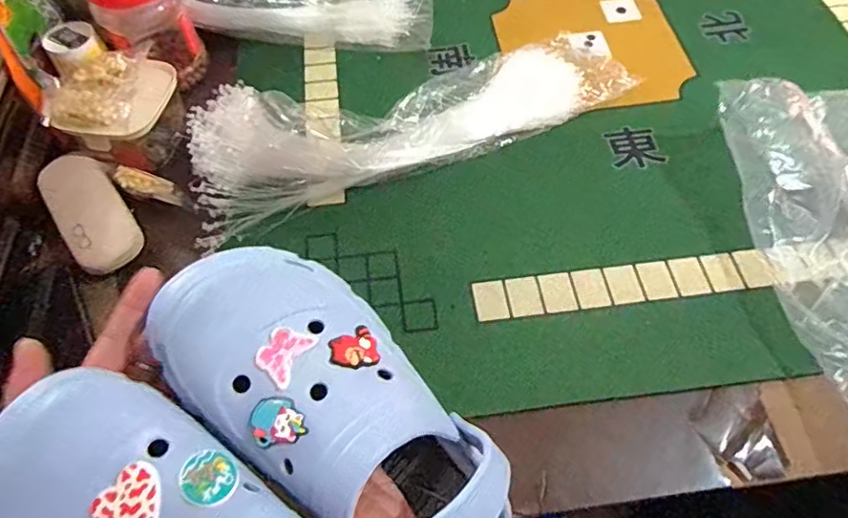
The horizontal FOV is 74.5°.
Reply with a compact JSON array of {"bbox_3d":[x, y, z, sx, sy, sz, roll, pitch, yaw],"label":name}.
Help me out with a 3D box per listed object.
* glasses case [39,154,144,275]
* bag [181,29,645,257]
[{"bbox_3d":[-0.331,-0.055,0.545,0.064,0.032,0.156,-31,63,-18],"label":"glasses case"},{"bbox_3d":[-0.015,-0.170,0.606,0.481,0.080,0.154,-19,60,-11],"label":"bag"}]

